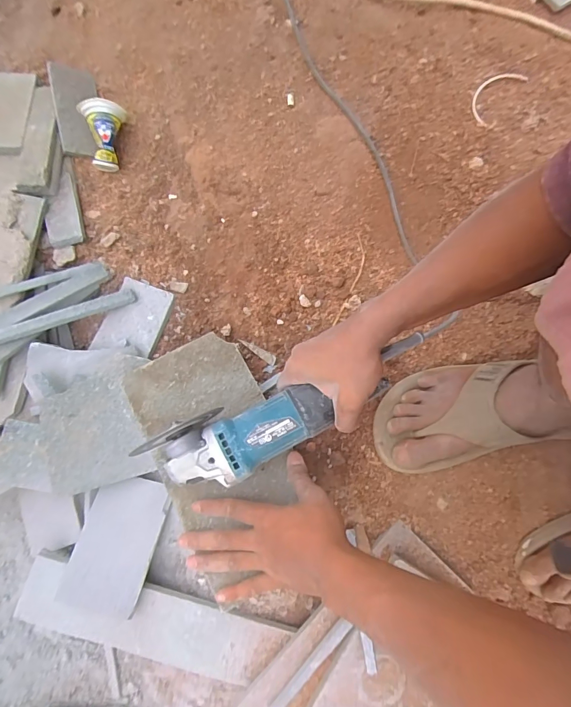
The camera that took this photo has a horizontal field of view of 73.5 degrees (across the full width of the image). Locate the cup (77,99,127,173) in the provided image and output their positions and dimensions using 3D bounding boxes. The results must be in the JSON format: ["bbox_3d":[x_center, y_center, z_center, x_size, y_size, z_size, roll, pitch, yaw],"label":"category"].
[{"bbox_3d":[-0.279,-0.342,0.596,0.067,0.063,0.080,-11,75,-1],"label":"cup"}]

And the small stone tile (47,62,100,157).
[{"bbox_3d":[-0.339,-0.402,0.620,0.065,0.021,0.155,-11,86,-19],"label":"small stone tile"}]

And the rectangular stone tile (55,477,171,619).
[{"bbox_3d":[-0.207,0.232,0.473,0.090,0.009,0.147,18,65,-9],"label":"rectangular stone tile"}]

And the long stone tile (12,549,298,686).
[{"bbox_3d":[-0.158,0.326,0.460,0.314,0.021,0.077,20,81,-5],"label":"long stone tile"}]

